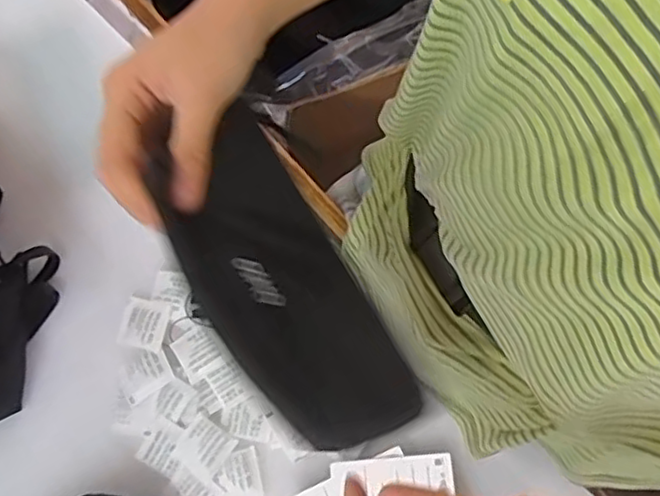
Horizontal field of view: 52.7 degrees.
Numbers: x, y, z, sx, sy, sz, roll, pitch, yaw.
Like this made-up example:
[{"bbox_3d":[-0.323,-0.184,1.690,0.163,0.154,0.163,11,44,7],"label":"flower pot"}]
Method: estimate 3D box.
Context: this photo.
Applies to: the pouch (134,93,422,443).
[{"bbox_3d":[-0.028,0.017,0.331,0.068,0.031,0.181,-31,89,-11],"label":"pouch"}]

